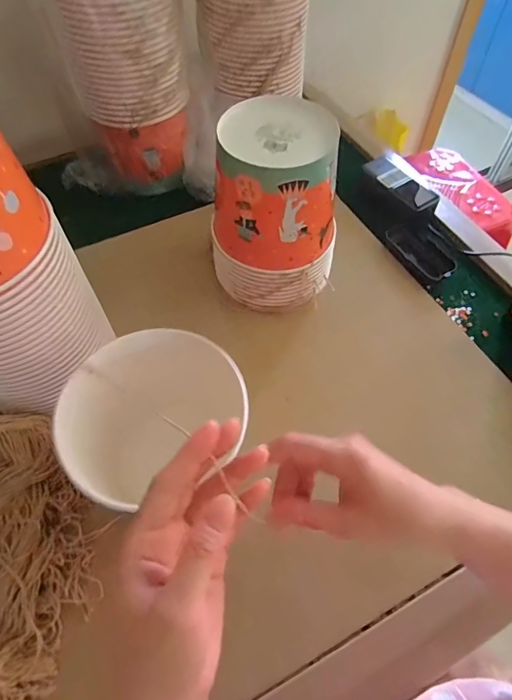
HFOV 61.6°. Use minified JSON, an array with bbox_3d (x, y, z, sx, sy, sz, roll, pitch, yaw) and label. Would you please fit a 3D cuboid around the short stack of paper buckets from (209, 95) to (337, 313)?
[{"bbox_3d":[0.021,-0.168,0.526,0.145,0.196,0.139,1,58,0],"label":"short stack of paper buckets"}]

